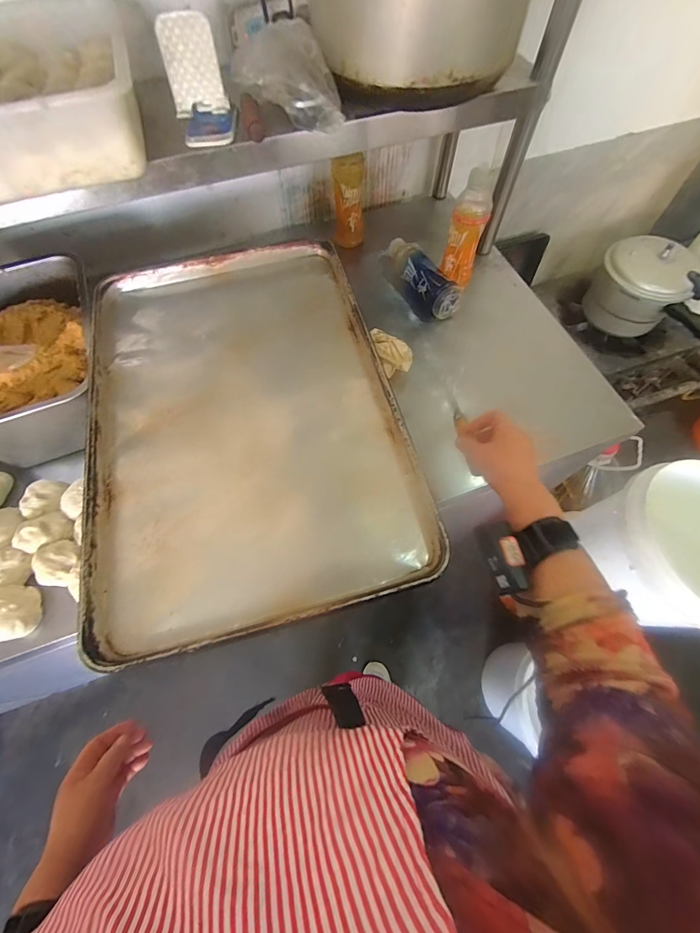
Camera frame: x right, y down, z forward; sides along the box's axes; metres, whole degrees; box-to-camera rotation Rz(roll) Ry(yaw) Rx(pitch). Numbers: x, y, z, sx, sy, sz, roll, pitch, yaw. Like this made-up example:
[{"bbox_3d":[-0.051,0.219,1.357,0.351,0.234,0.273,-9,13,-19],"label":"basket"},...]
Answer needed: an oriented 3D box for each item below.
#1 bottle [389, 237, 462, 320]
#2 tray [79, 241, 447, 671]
[{"bbox_3d":[0.160,-0.419,0.774,0.075,0.058,0.212,-25,67,-10],"label":"bottle"},{"bbox_3d":[-0.152,-0.088,0.511,0.402,0.048,0.614,-15,66,-6],"label":"tray"}]

